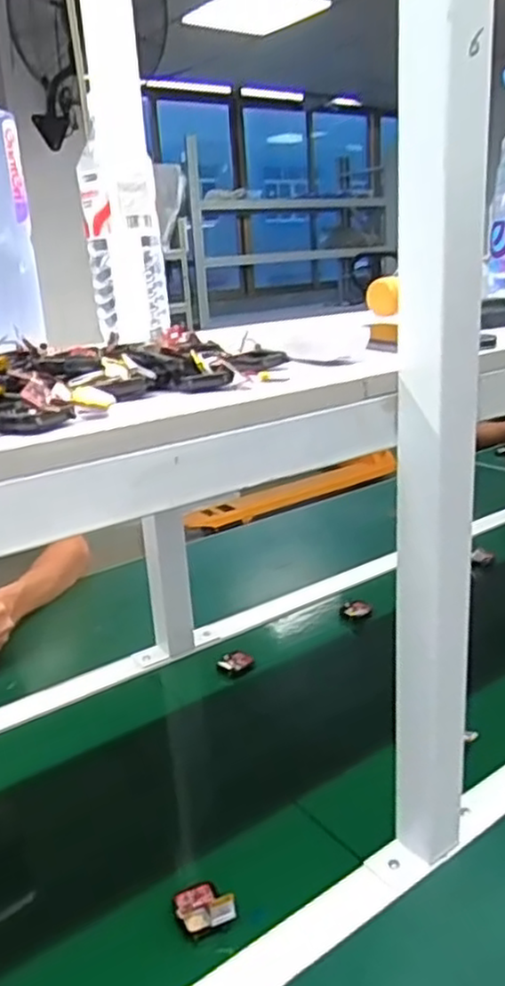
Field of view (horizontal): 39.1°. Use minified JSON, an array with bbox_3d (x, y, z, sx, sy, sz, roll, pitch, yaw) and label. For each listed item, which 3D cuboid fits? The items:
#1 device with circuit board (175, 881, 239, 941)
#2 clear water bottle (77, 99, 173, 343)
[{"bbox_3d":[-0.038,0.333,0.574,0.044,0.015,0.045,-11,20,-19],"label":"device with circuit board"},{"bbox_3d":[-0.116,-0.242,0.641,0.068,0.192,0.059,-7,19,-8],"label":"clear water bottle"}]

